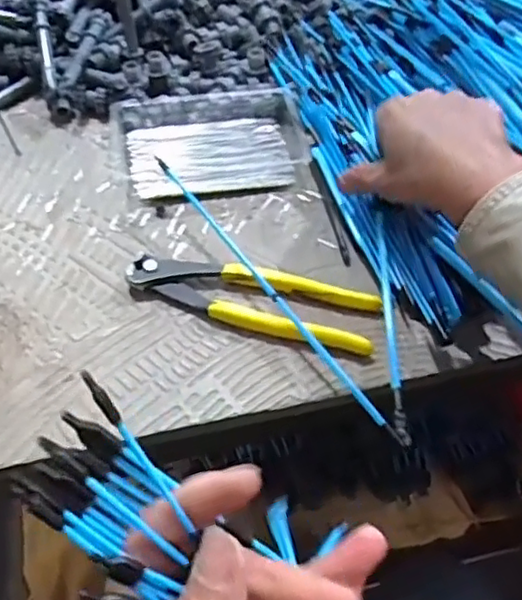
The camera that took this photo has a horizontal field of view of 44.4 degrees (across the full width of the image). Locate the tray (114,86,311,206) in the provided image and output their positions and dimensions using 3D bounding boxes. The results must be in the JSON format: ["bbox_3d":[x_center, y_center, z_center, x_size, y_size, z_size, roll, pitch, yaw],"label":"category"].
[{"bbox_3d":[-0.040,-0.126,0.512,0.147,0.026,0.099,-5,53,-4],"label":"tray"}]

